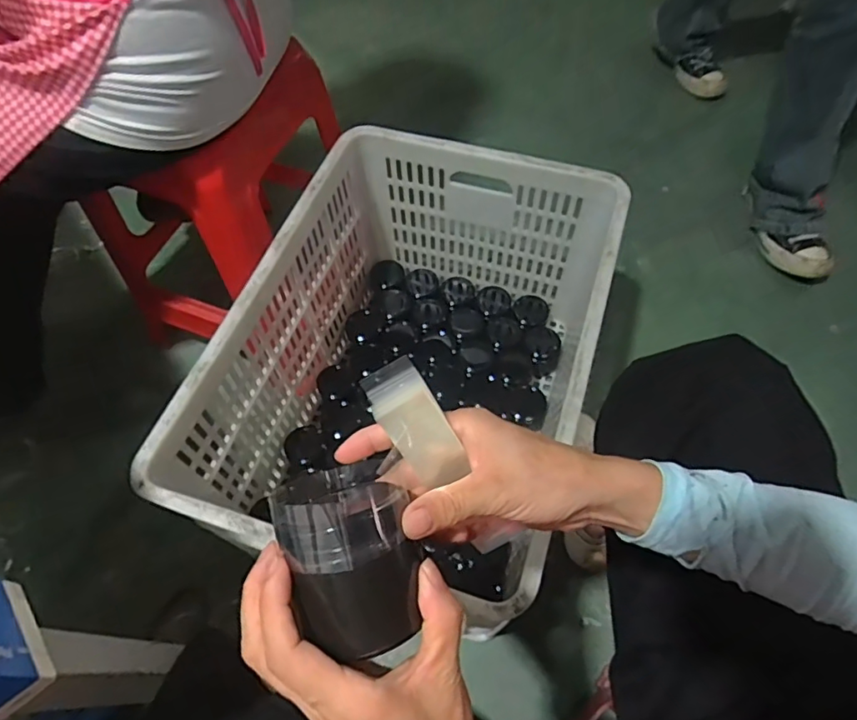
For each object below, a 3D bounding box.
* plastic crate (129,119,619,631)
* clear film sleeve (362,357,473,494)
[{"bbox_3d":[-0.007,0.024,0.809,0.427,0.355,0.599,17,62,12],"label":"plastic crate"},{"bbox_3d":[-0.006,0.035,0.296,0.032,0.006,0.070,-30,93,13],"label":"clear film sleeve"}]

